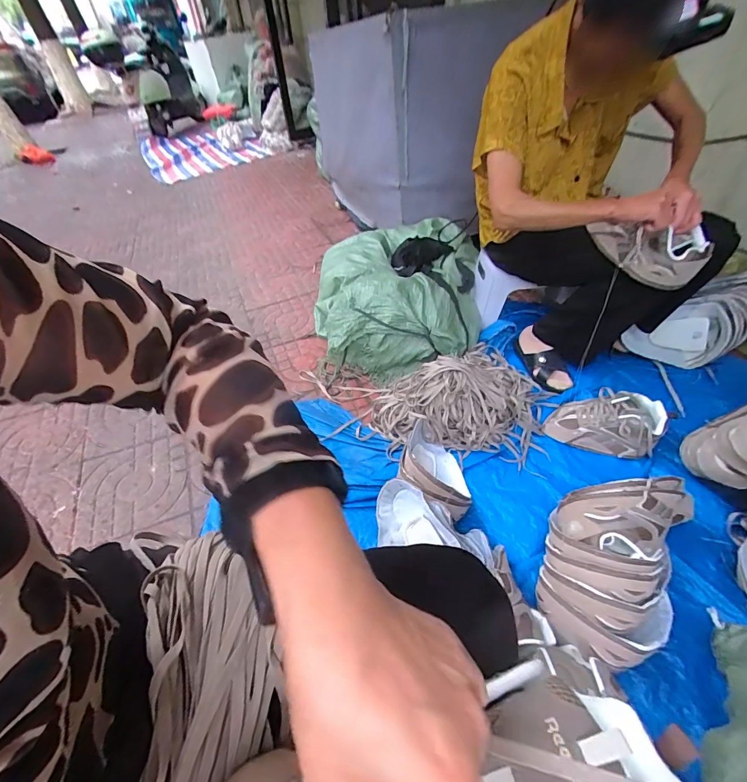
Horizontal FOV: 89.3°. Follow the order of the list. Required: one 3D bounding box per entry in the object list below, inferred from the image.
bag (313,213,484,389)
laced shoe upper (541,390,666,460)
[{"bbox_3d":[0.084,-0.298,1.203,0.490,0.270,0.484,-2,43,5],"label":"bag"},{"bbox_3d":[0.535,0.065,0.884,0.227,0.084,0.129,16,47,22],"label":"laced shoe upper"}]

